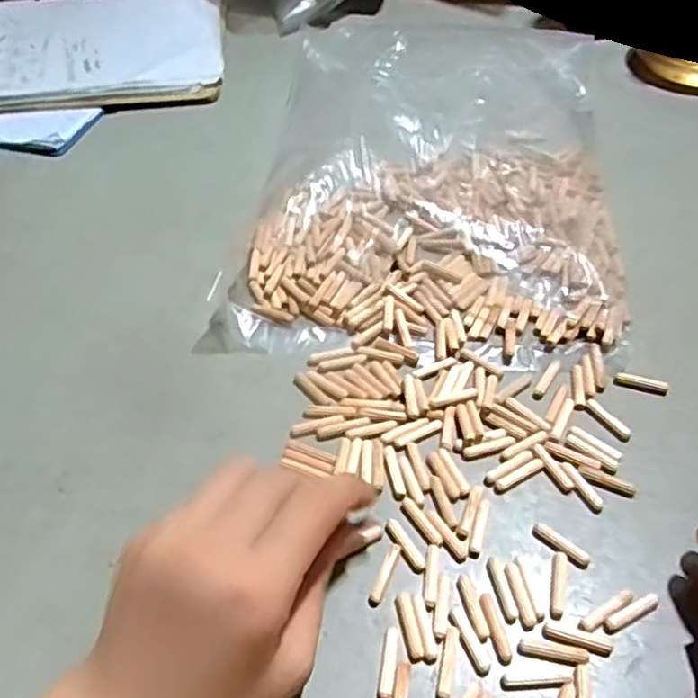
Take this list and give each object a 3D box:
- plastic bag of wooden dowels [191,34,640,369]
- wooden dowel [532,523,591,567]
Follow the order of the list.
[{"bbox_3d":[0.061,-0.150,0.500,0.268,0.067,0.354,4,50,4],"label":"plastic bag of wooden dowels"},{"bbox_3d":[0.104,0.096,0.329,0.029,0.006,0.008,31,57,24],"label":"wooden dowel"}]

